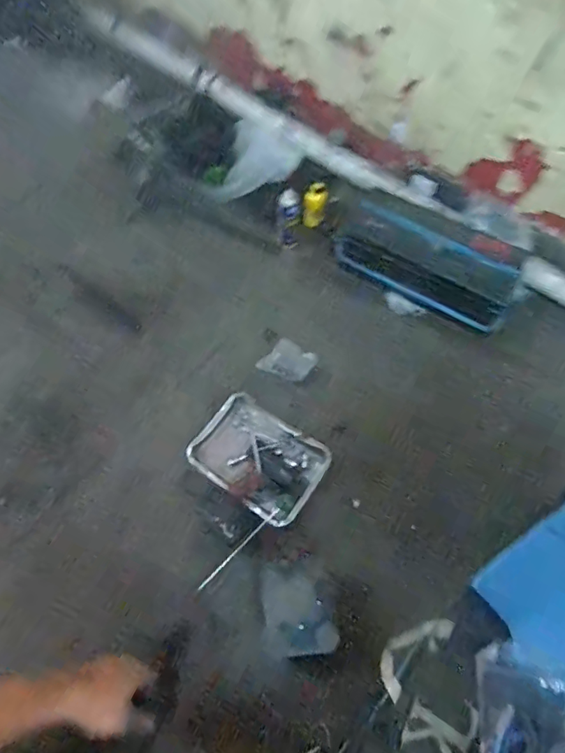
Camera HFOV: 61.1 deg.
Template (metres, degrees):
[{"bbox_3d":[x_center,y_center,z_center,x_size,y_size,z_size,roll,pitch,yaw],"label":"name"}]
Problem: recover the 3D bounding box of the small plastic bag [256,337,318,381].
[{"bbox_3d":[0.019,-0.050,1.482,0.147,0.020,0.134,26,64,12],"label":"small plastic bag"}]

